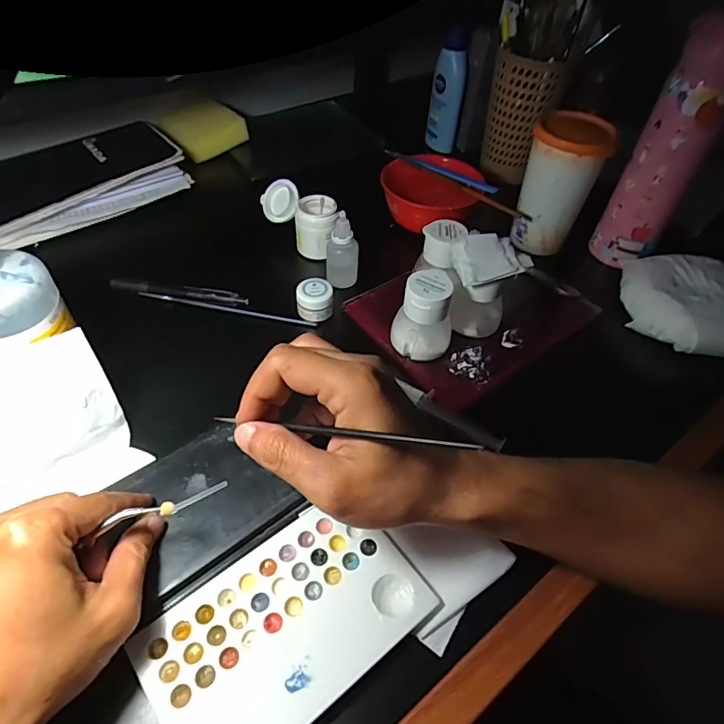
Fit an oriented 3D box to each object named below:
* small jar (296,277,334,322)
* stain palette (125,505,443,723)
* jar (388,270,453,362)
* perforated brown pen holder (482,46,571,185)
[{"bbox_3d":[-0.043,-0.056,0.449,0.031,0.028,0.030,2,49,-3],"label":"small jar"},{"bbox_3d":[-0.041,0.148,0.280,0.149,0.006,0.094,-30,56,-25],"label":"stain palette"},{"bbox_3d":[0.050,-0.036,0.406,0.049,0.065,0.041,13,50,6],"label":"jar"},{"bbox_3d":[0.189,-0.297,0.596,0.076,0.136,0.069,20,51,12],"label":"perforated brown pen holder"}]

